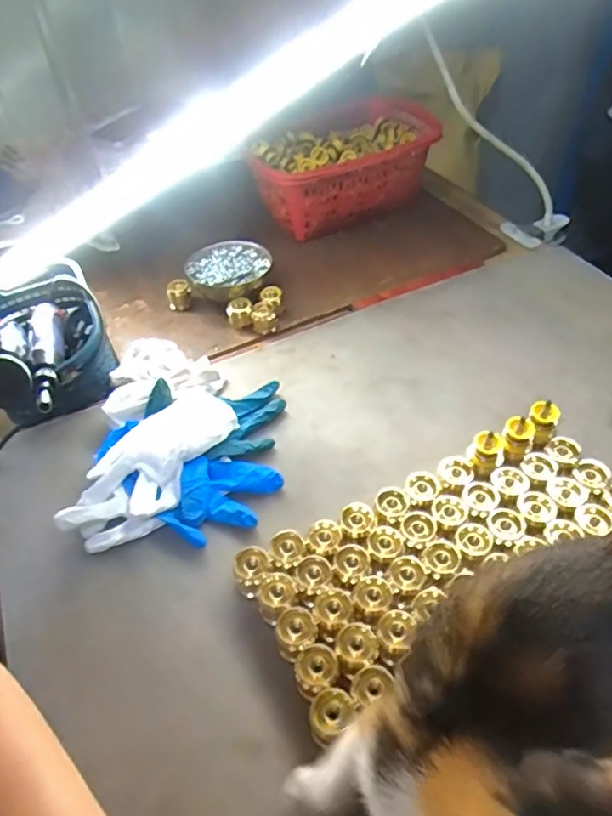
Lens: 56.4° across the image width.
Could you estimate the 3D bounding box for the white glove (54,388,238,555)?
[{"bbox_3d":[-0.143,0.052,0.553,0.086,0.041,0.197,20,51,22],"label":"white glove"}]

